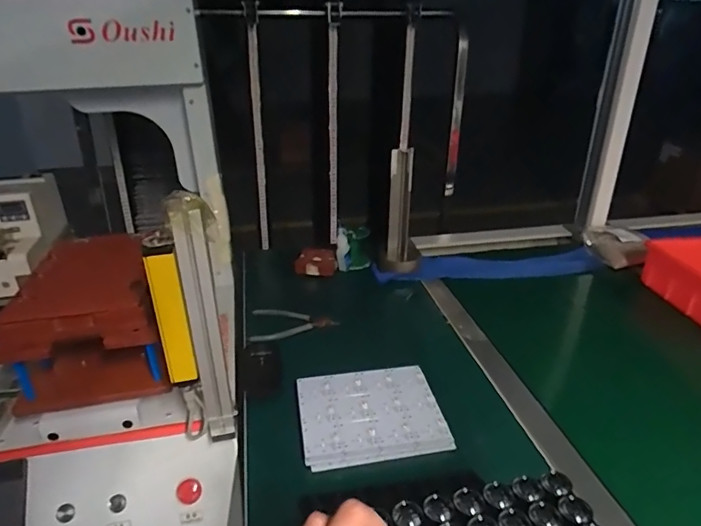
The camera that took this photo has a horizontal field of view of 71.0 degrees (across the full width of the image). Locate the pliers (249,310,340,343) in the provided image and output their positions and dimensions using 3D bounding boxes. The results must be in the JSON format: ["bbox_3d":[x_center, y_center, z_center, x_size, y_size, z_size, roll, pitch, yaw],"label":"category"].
[{"bbox_3d":[-0.106,0.101,0.863,0.150,0.013,0.091,-11,26,-19],"label":"pliers"}]

